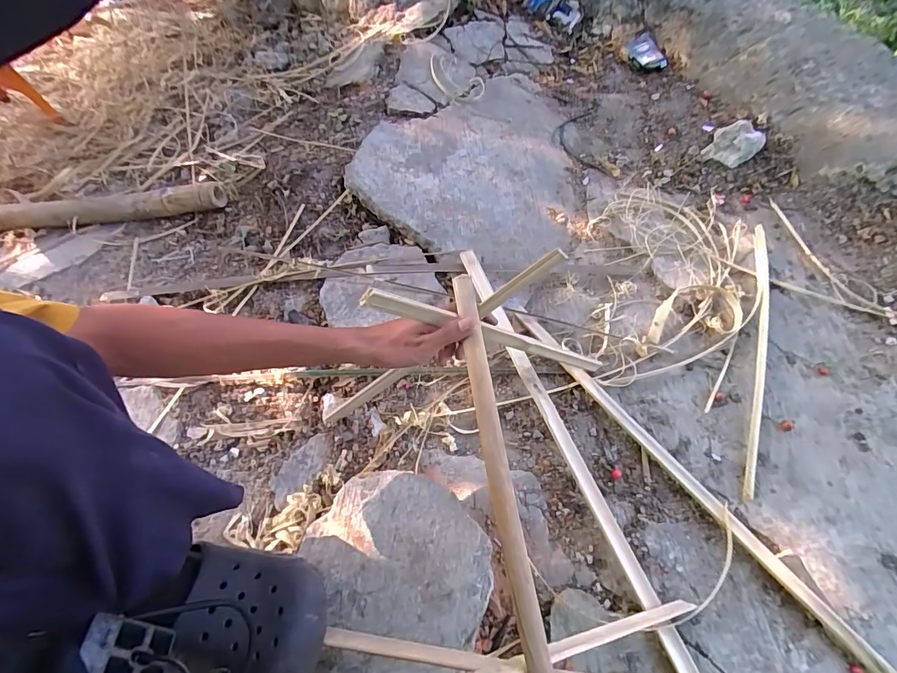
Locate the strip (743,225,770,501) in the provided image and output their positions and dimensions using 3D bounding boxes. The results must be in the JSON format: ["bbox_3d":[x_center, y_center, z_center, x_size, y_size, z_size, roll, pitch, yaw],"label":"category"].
[{"bbox_3d":[0.500,0.014,0.713,0.031,0.018,0.489,16,62,10],"label":"strip"}]

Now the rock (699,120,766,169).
[{"bbox_3d":[0.589,-0.394,0.923,0.094,0.046,0.113,34,66,19],"label":"rock"}]

